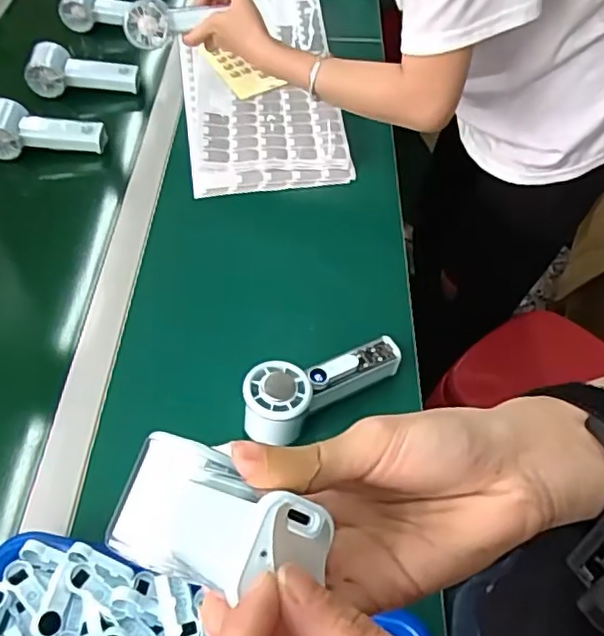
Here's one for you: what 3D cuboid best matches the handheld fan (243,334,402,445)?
[{"bbox_3d":[0.019,0.056,0.543,0.158,0.033,0.062,-18,53,-31],"label":"handheld fan"}]

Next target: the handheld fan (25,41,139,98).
[{"bbox_3d":[-0.313,-0.355,0.885,0.153,0.057,0.044,-3,52,-1],"label":"handheld fan"}]

